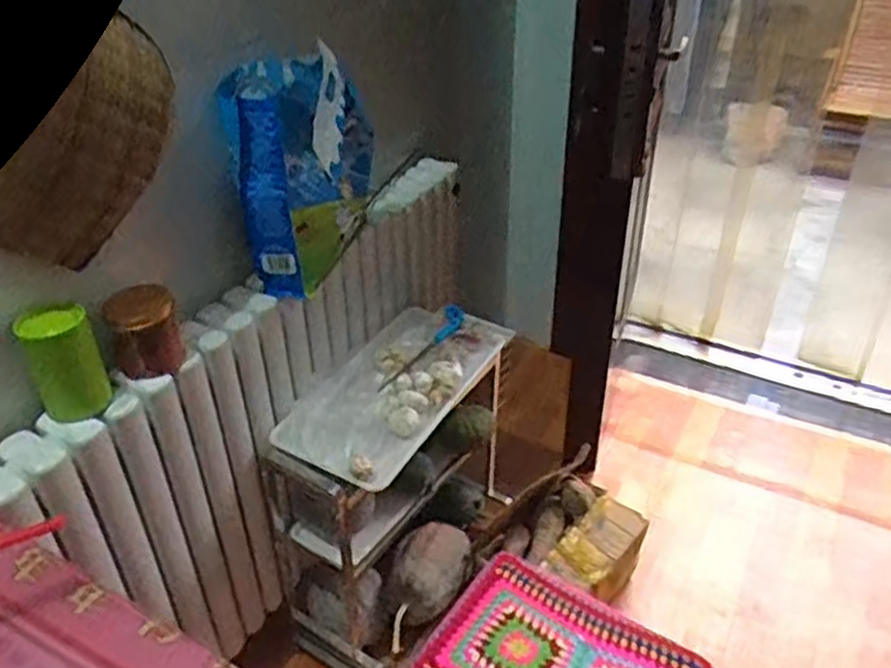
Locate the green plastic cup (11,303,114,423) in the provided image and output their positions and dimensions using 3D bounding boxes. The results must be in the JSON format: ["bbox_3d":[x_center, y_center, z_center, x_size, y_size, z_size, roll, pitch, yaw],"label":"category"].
[{"bbox_3d":[-0.500,0.038,0.980,0.087,0.139,0.066,-17,38,-22],"label":"green plastic cup"}]

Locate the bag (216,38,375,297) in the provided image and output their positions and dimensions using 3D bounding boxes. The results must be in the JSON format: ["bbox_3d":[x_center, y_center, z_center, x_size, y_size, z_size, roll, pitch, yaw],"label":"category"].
[{"bbox_3d":[-0.233,-0.271,1.228,0.198,0.327,0.238,3,35,5],"label":"bag"}]

